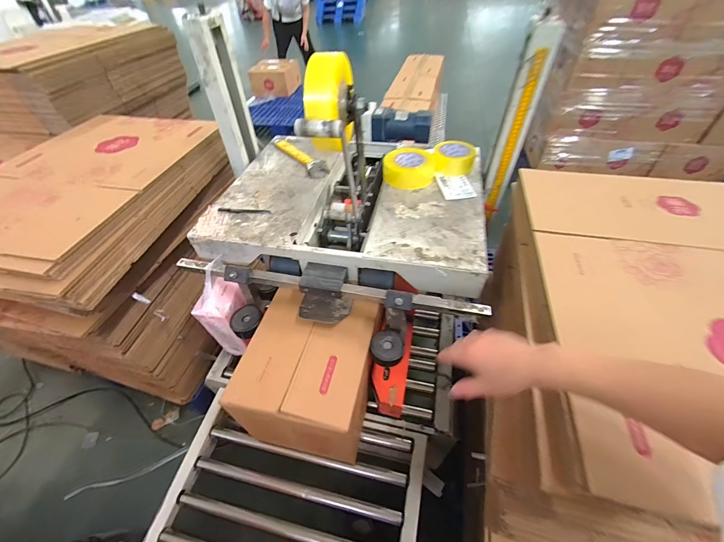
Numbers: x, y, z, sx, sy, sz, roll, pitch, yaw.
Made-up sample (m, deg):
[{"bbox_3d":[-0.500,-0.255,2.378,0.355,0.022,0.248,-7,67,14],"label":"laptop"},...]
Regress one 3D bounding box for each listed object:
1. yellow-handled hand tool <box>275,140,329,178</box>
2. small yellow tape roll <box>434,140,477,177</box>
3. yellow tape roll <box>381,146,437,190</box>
[{"bbox_3d":[-0.186,-0.359,0.959,0.062,0.030,0.268,-28,51,-21],"label":"yellow-handled hand tool"},{"bbox_3d":[0.252,-0.310,0.867,0.112,0.051,0.114,11,48,13],"label":"small yellow tape roll"},{"bbox_3d":[0.130,-0.283,0.844,0.117,0.063,0.125,-2,46,2],"label":"yellow tape roll"}]

